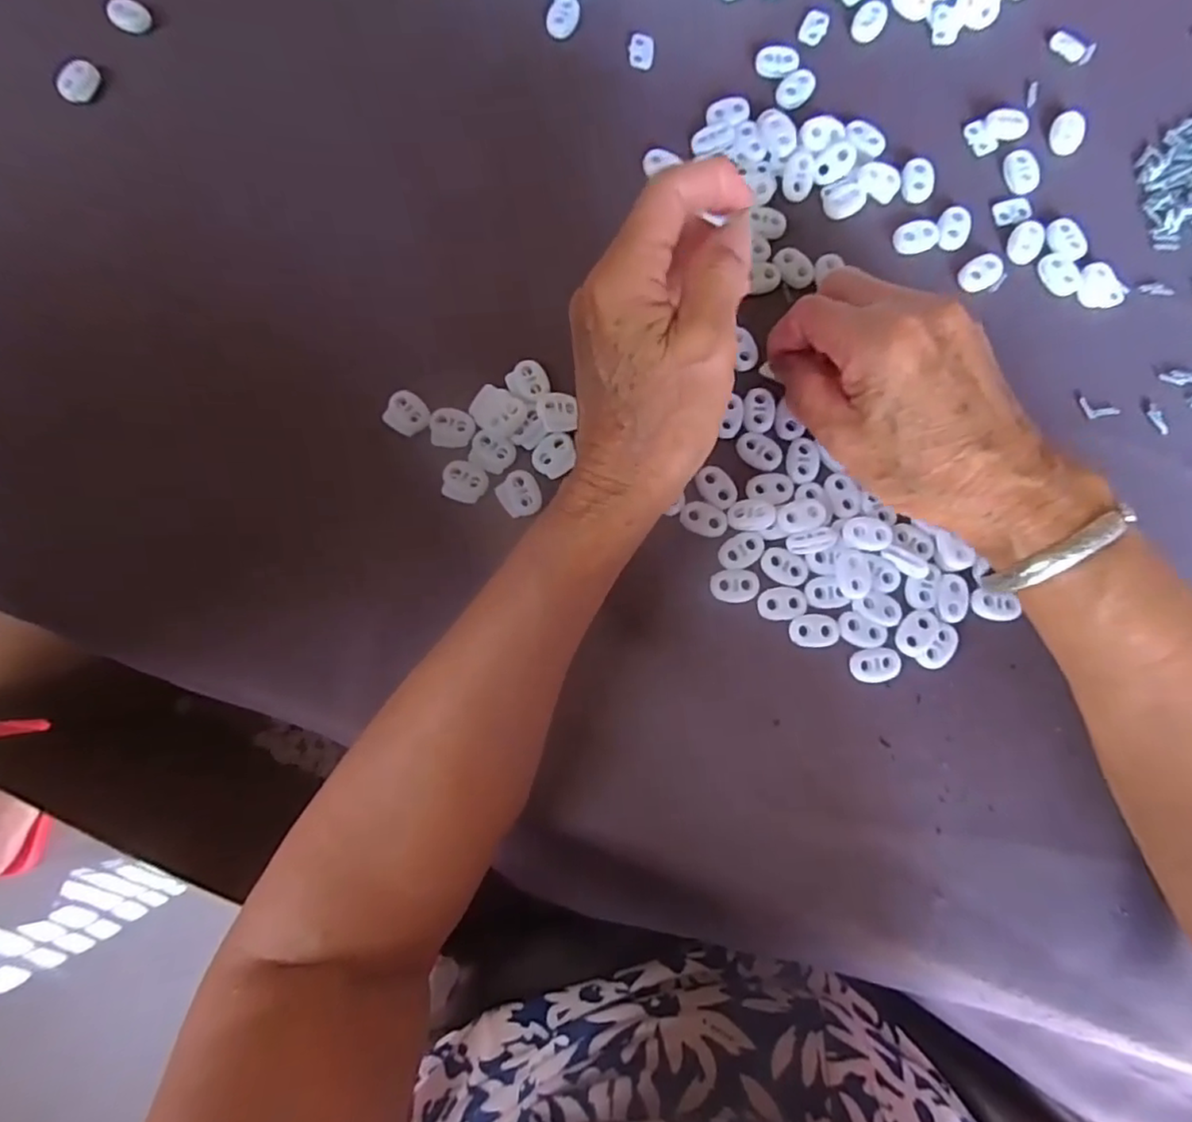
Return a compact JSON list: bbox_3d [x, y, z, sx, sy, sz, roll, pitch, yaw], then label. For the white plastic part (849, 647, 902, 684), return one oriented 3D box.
[{"bbox_3d":[0.129,0.048,0.290,0.023,0.004,0.015,-5,81,-1],"label":"white plastic part"}]

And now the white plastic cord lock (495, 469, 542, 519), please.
[{"bbox_3d":[-0.036,-0.033,0.302,0.020,0.004,0.022,-26,82,-4],"label":"white plastic cord lock"}]

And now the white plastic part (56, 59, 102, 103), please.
[{"bbox_3d":[-0.276,-0.256,0.337,0.016,0.006,0.024,24,82,3],"label":"white plastic part"}]

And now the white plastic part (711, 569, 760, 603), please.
[{"bbox_3d":[0.065,0.012,0.295,0.022,0.004,0.015,-2,81,-1],"label":"white plastic part"}]

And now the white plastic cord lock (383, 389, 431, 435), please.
[{"bbox_3d":[-0.093,-0.072,0.310,0.020,0.006,0.020,39,83,5],"label":"white plastic cord lock"}]

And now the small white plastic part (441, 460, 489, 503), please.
[{"bbox_3d":[-0.063,-0.038,0.304,0.021,0.006,0.018,20,81,3],"label":"small white plastic part"}]

